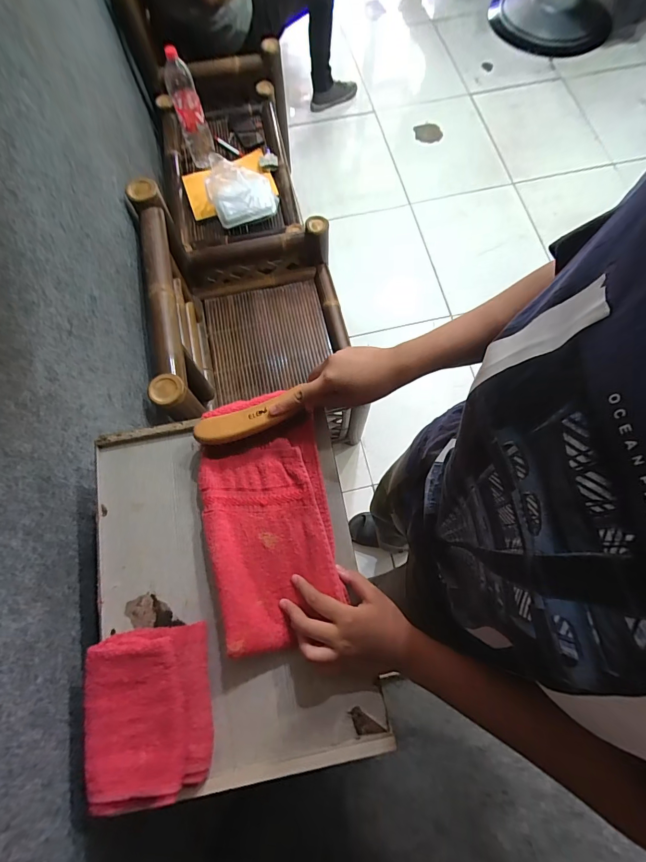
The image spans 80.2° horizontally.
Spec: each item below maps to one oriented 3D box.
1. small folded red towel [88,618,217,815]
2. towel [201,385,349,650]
[{"bbox_3d":[-0.178,0.285,0.395,0.115,0.040,0.146,-10,73,-2],"label":"small folded red towel"},{"bbox_3d":[-0.068,0.096,0.457,0.136,0.042,0.280,-12,73,-3],"label":"towel"}]

